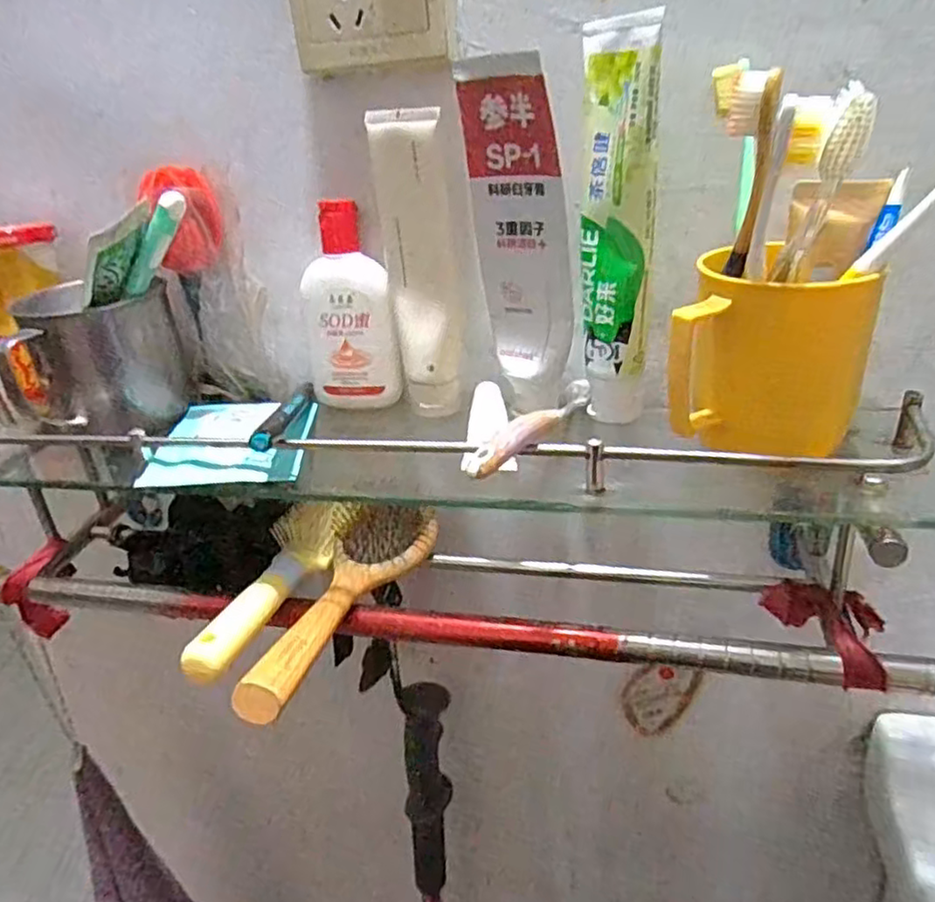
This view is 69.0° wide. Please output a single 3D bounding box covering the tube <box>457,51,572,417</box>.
[{"bbox_3d":[0.029,-0.111,0.376,0.053,0.182,0.026,16,32,37],"label":"tube"}]

